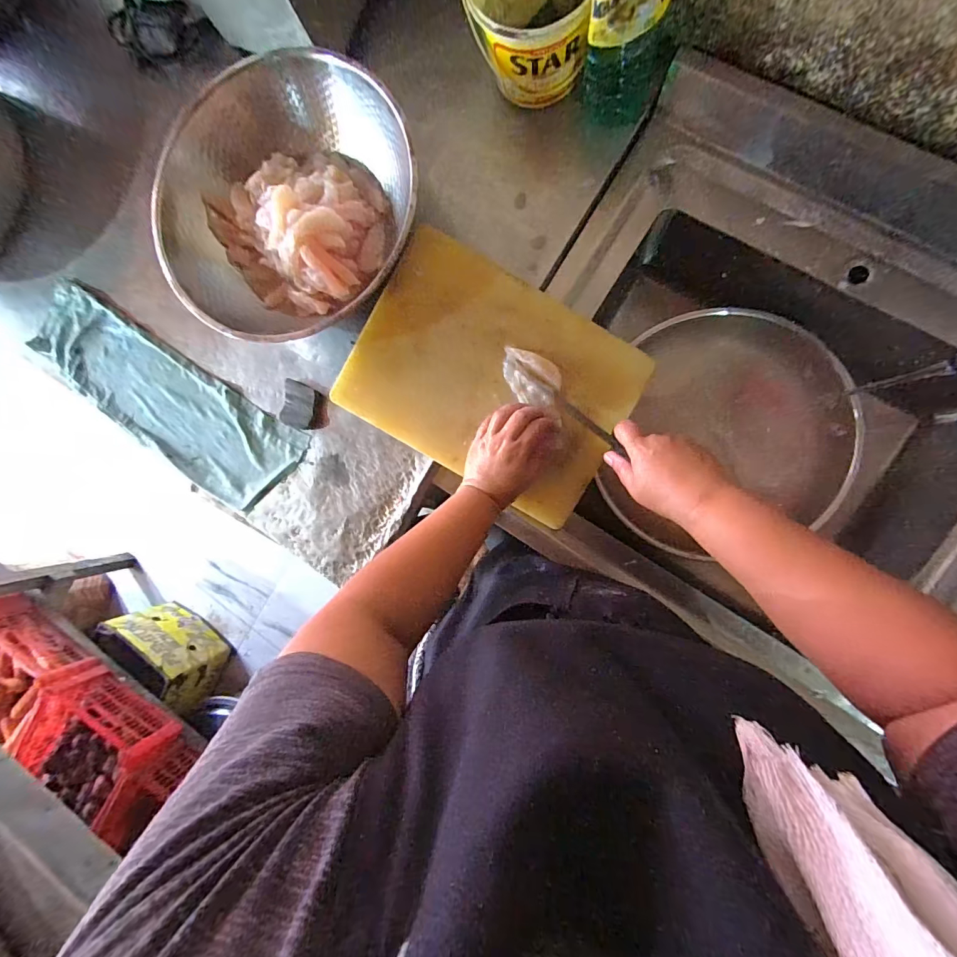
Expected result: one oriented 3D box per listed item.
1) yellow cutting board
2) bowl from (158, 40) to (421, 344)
[{"bbox_3d":[0.019,-0.130,0.564,0.349,0.022,0.258,30,97,-1],"label":"yellow cutting board"},{"bbox_3d":[-0.243,-0.351,0.571,0.340,0.117,0.311,0,89,9],"label":"bowl"}]

